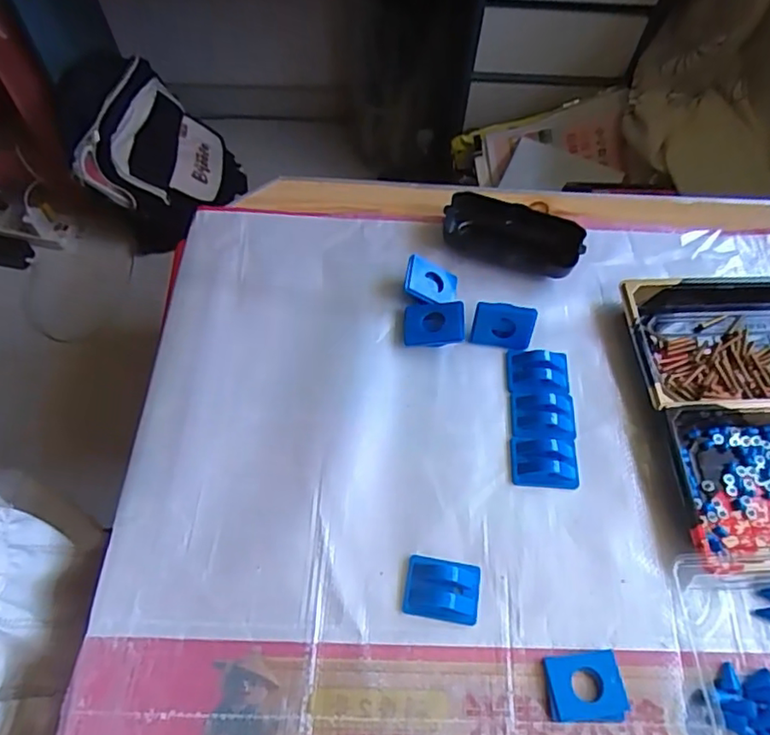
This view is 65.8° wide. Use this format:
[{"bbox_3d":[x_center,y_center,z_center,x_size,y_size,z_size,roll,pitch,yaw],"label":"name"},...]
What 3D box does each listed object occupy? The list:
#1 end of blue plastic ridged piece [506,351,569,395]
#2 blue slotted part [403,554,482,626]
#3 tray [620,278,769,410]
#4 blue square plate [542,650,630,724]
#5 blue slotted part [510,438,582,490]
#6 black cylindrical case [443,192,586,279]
[{"bbox_3d":[0.111,0.003,0.430,0.044,0.012,0.038,5,61,1],"label":"end of blue plastic ridged piece"},{"bbox_3d":[0.035,0.132,0.357,0.044,0.013,0.035,9,61,3],"label":"blue slotted part"},{"bbox_3d":[0.264,-0.019,0.441,0.165,0.021,0.108,-3,61,-3],"label":"tray"},{"bbox_3d":[0.113,0.181,0.336,0.042,0.007,0.034,-2,61,-3],"label":"blue square plate"},{"bbox_3d":[0.108,0.061,0.397,0.045,0.015,0.033,4,61,0],"label":"blue slotted part"},{"bbox_3d":[0.102,-0.106,0.481,0.108,0.027,0.052,21,62,10],"label":"black cylindrical case"}]

